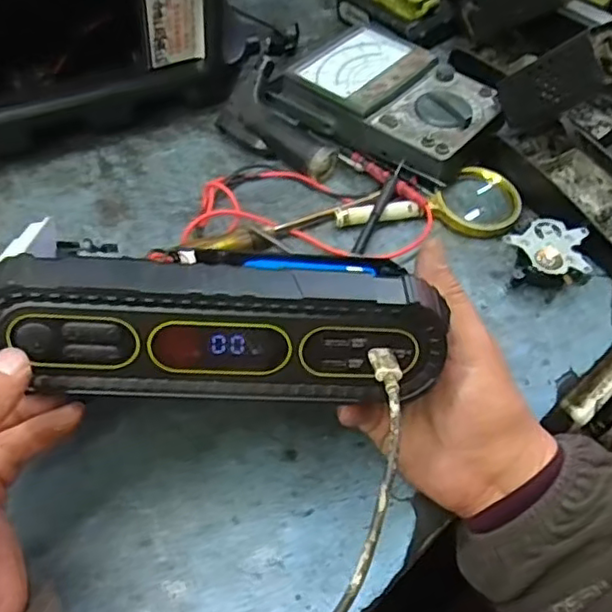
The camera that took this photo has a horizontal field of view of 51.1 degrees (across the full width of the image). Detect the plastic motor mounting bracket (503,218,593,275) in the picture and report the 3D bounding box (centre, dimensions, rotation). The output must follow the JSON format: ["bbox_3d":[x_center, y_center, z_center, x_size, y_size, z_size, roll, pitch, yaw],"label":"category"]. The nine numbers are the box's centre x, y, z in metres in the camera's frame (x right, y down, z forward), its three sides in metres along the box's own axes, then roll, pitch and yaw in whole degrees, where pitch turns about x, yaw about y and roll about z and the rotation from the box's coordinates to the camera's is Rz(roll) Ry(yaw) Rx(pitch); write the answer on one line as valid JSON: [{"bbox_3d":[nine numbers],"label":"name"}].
[{"bbox_3d":[0.177,-0.046,0.467,0.057,0.012,0.050,5,56,9],"label":"plastic motor mounting bracket"}]

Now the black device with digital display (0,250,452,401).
[{"bbox_3d":[-0.038,0.011,0.298,0.206,0.059,0.041,2,54,-7],"label":"black device with digital display"}]

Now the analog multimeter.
[{"bbox_3d":[0.071,-0.183,0.558,0.186,0.044,0.127,36,60,21],"label":"analog multimeter"}]

